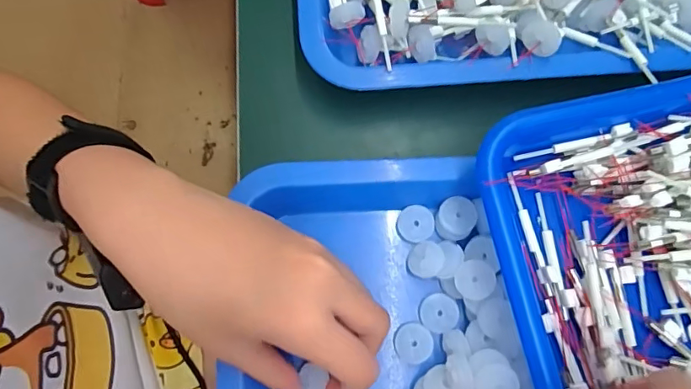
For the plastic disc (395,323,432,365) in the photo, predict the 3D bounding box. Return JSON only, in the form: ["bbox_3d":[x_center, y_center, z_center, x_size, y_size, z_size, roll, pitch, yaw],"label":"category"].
[{"bbox_3d":[0.038,0.083,0.283,0.020,0.008,0.021,0,79,0],"label":"plastic disc"}]

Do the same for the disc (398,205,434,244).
[{"bbox_3d":[0.041,0.017,0.295,0.021,0.004,0.021,-2,83,20],"label":"disc"}]

